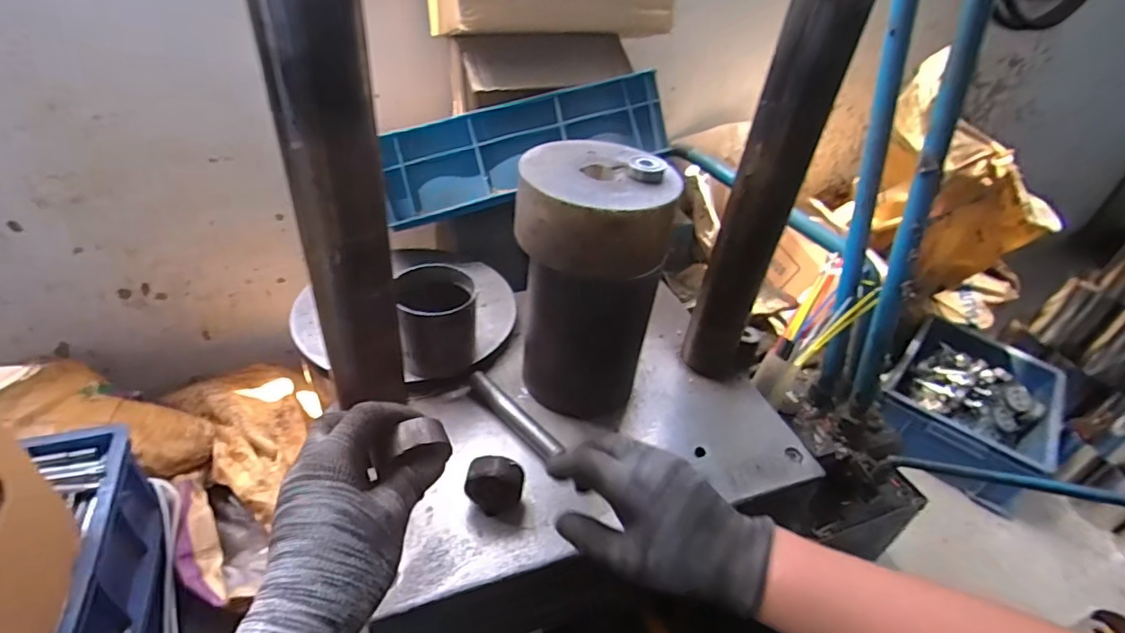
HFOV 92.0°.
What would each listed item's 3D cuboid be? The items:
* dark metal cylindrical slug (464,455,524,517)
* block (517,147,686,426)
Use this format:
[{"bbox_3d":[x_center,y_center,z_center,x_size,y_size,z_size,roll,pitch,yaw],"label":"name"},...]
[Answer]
[{"bbox_3d":[-0.061,0.152,0.487,0.048,0.054,0.025,11,38,4],"label":"dark metal cylindrical slug"},{"bbox_3d":[0.023,-0.030,0.567,0.142,0.258,0.138,9,38,2],"label":"block"}]

